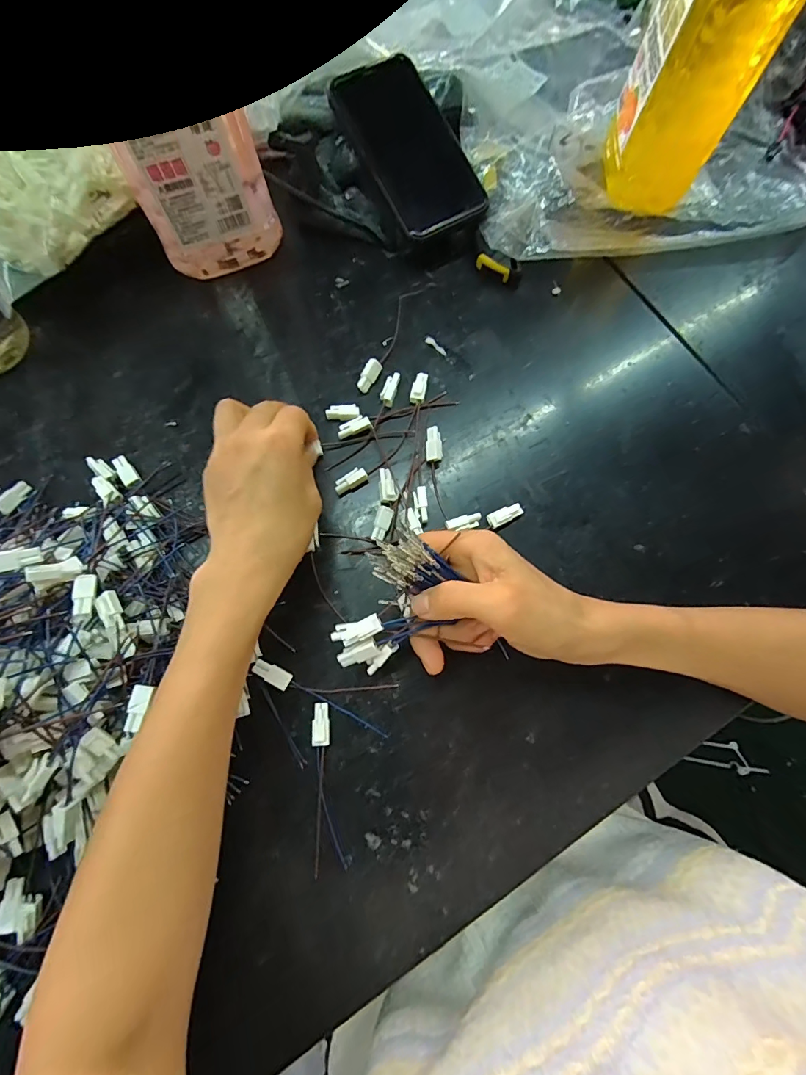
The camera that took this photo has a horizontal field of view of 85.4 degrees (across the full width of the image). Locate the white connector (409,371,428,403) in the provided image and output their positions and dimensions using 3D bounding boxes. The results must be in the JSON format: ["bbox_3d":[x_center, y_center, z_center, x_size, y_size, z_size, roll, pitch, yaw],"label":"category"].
[{"bbox_3d":[0.013,-0.116,0.341,0.011,0.009,0.026,14,76,3],"label":"white connector"}]

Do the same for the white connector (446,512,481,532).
[{"bbox_3d":[0.043,-0.010,0.311,0.025,0.012,0.009,-13,76,-4],"label":"white connector"}]

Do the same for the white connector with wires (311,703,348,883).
[{"bbox_3d":[-0.050,0.153,0.270,0.017,0.007,0.095,-7,76,-3],"label":"white connector with wires"}]

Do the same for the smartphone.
[{"bbox_3d":[0.007,-0.315,0.354,0.082,0.008,0.139,-32,93,-10],"label":"smartphone"}]

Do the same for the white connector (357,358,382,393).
[{"bbox_3d":[-0.027,-0.126,0.341,0.011,0.006,0.026,30,91,7],"label":"white connector"}]

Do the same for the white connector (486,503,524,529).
[{"bbox_3d":[0.074,-0.015,0.315,0.025,0.008,0.011,-23,77,-6],"label":"white connector"}]

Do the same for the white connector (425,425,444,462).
[{"bbox_3d":[0.023,-0.069,0.326,0.012,0.012,0.025,-2,76,-1],"label":"white connector"}]

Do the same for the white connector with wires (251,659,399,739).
[{"bbox_3d":[-0.050,0.099,0.282,0.089,0.010,0.032,17,76,4],"label":"white connector with wires"}]

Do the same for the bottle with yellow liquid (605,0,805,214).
[{"bbox_3d":[0.208,-0.346,0.288,0.067,0.213,0.074,-2,76,-1],"label":"bottle with yellow liquid"}]

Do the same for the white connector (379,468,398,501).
[{"bbox_3d":[-0.012,-0.038,0.319,0.012,0.010,0.025,-9,76,-3],"label":"white connector"}]

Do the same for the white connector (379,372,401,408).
[{"bbox_3d":[-0.010,-0.115,0.339,0.011,0.010,0.028,14,76,3],"label":"white connector"}]

